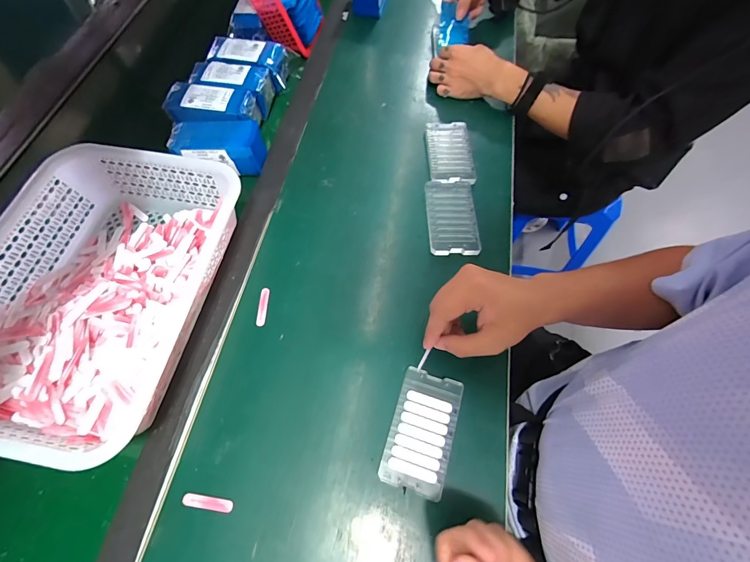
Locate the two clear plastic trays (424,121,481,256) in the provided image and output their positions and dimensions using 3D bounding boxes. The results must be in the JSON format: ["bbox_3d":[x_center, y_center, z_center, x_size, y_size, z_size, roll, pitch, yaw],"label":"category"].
[{"bbox_3d":[0.116,-0.151,0.534,0.074,0.008,0.247,4,65,2],"label":"two clear plastic trays"}]

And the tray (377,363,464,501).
[{"bbox_3d":[0.052,0.163,0.384,0.067,0.008,0.120,16,66,8],"label":"tray"}]

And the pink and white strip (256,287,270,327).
[{"bbox_3d":[-0.145,0.032,0.449,0.011,0.004,0.052,1,64,1],"label":"pink and white strip"}]

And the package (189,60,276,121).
[{"bbox_3d":[-0.241,-0.328,0.588,0.131,0.050,0.068,11,65,6],"label":"package"}]

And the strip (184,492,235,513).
[{"bbox_3d":[-0.171,0.226,0.355,0.052,0.004,0.012,8,65,4],"label":"strip"}]

